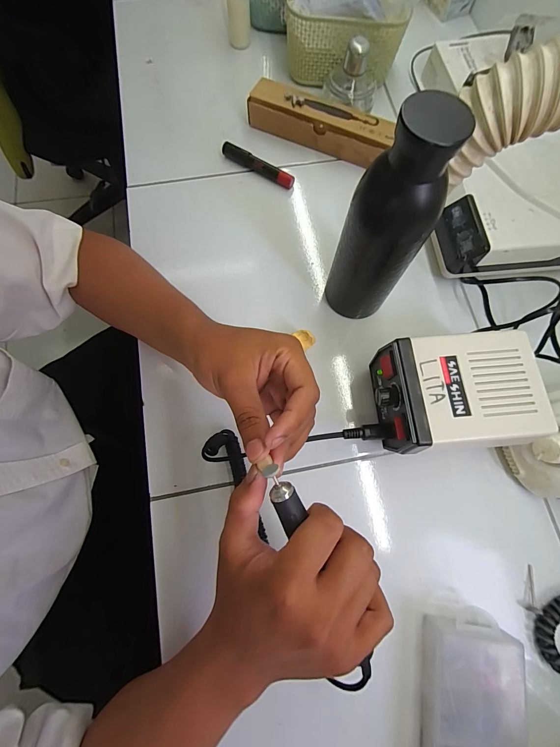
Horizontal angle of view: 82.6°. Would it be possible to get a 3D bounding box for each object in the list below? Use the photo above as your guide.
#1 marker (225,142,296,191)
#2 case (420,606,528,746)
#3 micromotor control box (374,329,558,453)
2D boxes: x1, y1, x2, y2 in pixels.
[{"bbox_3d":[-0.028,-0.286,0.440,0.107,0.019,0.016,27,75,6],"label":"marker"},{"bbox_3d":[0.163,0.280,0.269,0.074,0.032,0.134,7,74,0],"label":"case"},{"bbox_3d":[0.160,0.021,0.314,0.137,0.084,0.103,-3,74,-3],"label":"micromotor control box"}]

